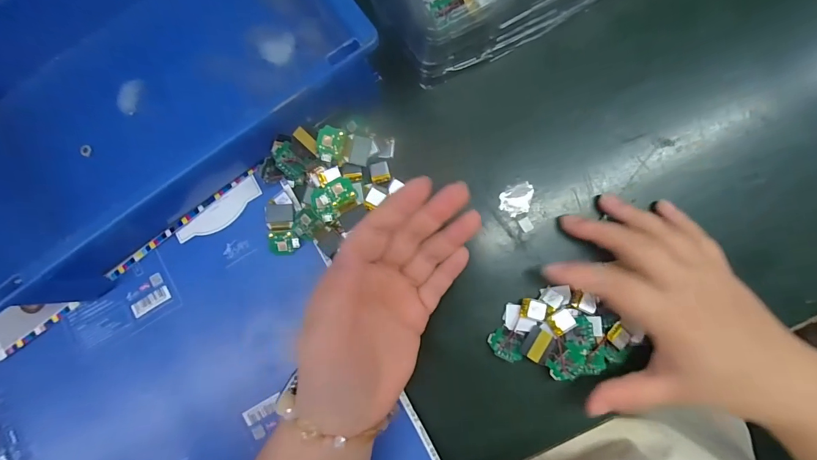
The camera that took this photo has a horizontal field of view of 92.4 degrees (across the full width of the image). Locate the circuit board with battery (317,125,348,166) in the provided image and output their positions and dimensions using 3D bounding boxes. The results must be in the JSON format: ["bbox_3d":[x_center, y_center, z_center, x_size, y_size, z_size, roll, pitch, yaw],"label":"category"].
[{"bbox_3d":[-0.057,-0.063,0.292,0.019,0.011,0.026,8,85,5],"label":"circuit board with battery"}]

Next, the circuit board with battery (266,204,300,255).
[{"bbox_3d":[-0.095,-0.001,0.297,0.023,0.007,0.038,-7,84,4],"label":"circuit board with battery"}]

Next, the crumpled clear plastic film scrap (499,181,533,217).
[{"bbox_3d":[0.082,-0.023,0.293,0.027,0.004,0.021,-23,83,2],"label":"crumpled clear plastic film scrap"}]

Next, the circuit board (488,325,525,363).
[{"bbox_3d":[0.070,0.081,0.281,0.023,0.011,0.021,22,87,6],"label":"circuit board"}]

